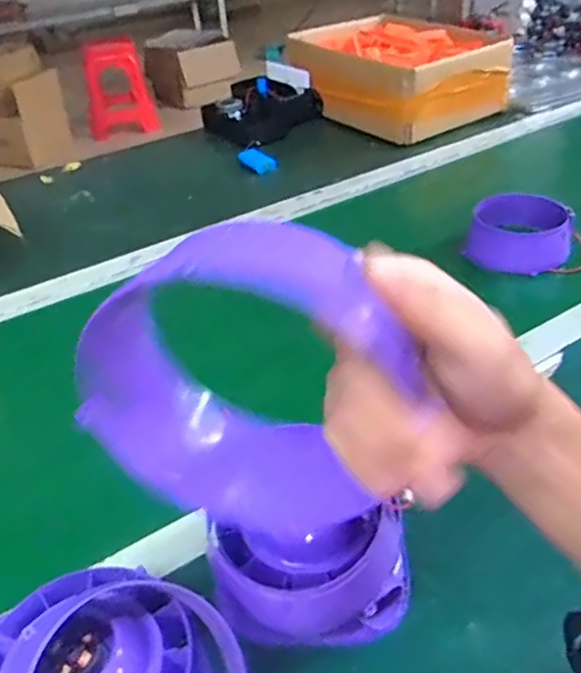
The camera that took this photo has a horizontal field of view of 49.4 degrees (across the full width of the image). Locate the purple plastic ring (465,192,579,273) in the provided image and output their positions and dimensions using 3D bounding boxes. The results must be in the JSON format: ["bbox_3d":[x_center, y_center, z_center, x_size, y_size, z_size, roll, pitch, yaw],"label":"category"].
[{"bbox_3d":[0.285,-0.127,0.783,0.118,0.060,0.096,9,39,18],"label":"purple plastic ring"}]

